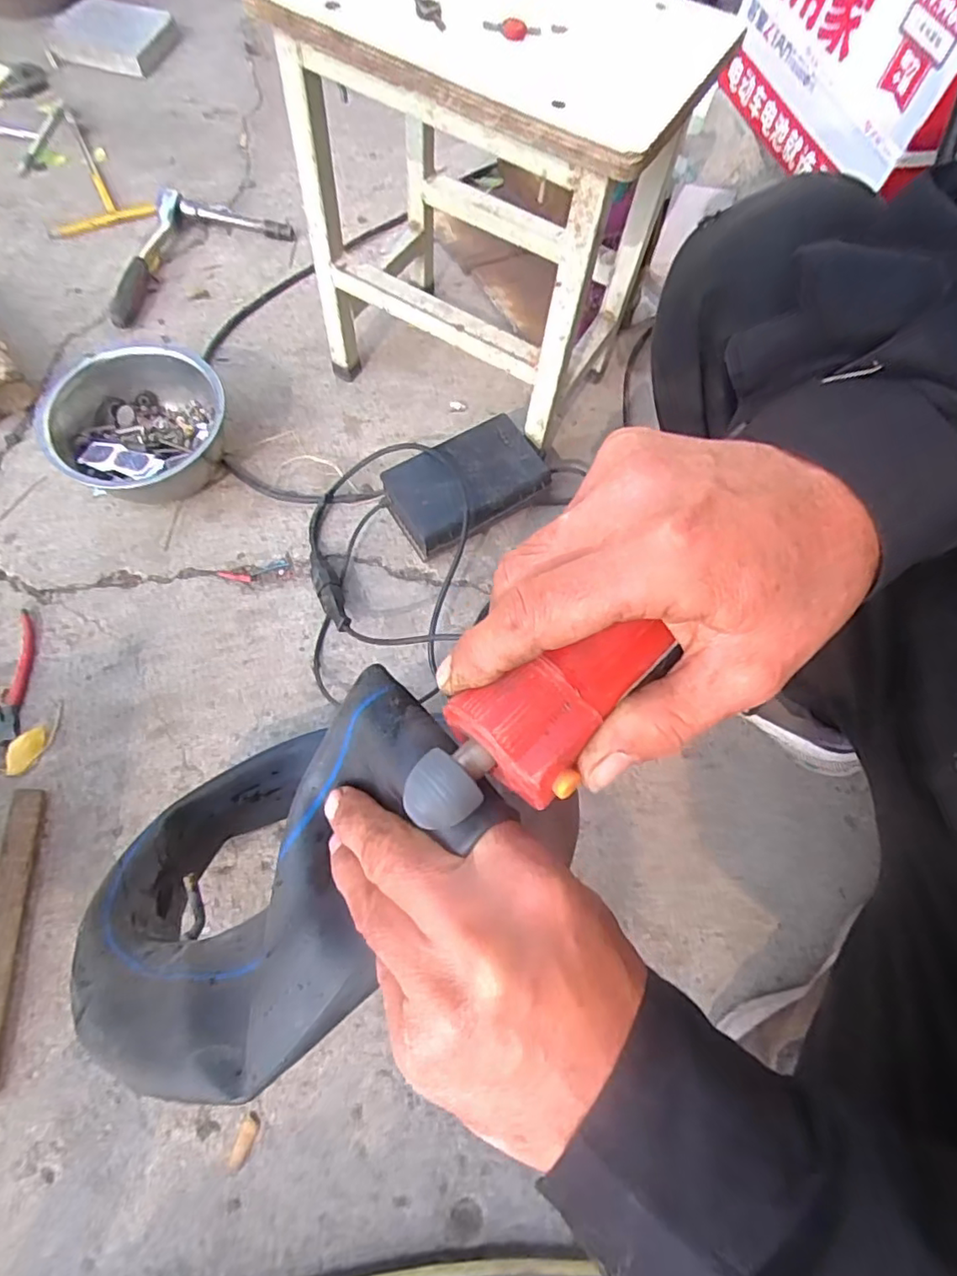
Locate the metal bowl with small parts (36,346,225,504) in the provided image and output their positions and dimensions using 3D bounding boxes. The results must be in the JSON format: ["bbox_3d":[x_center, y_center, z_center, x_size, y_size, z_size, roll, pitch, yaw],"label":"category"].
[{"bbox_3d":[-0.353,-0.224,0.629,0.169,0.102,0.151,-25,72,-17],"label":"metal bowl with small parts"}]

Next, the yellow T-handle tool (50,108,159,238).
[{"bbox_3d":[-0.543,-0.655,0.838,0.135,0.026,0.241,-19,70,-10],"label":"yellow T-handle tool"}]

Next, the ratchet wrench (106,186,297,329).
[{"bbox_3d":[-0.386,-0.517,0.779,0.129,0.041,0.280,42,72,13],"label":"ratchet wrench"}]

